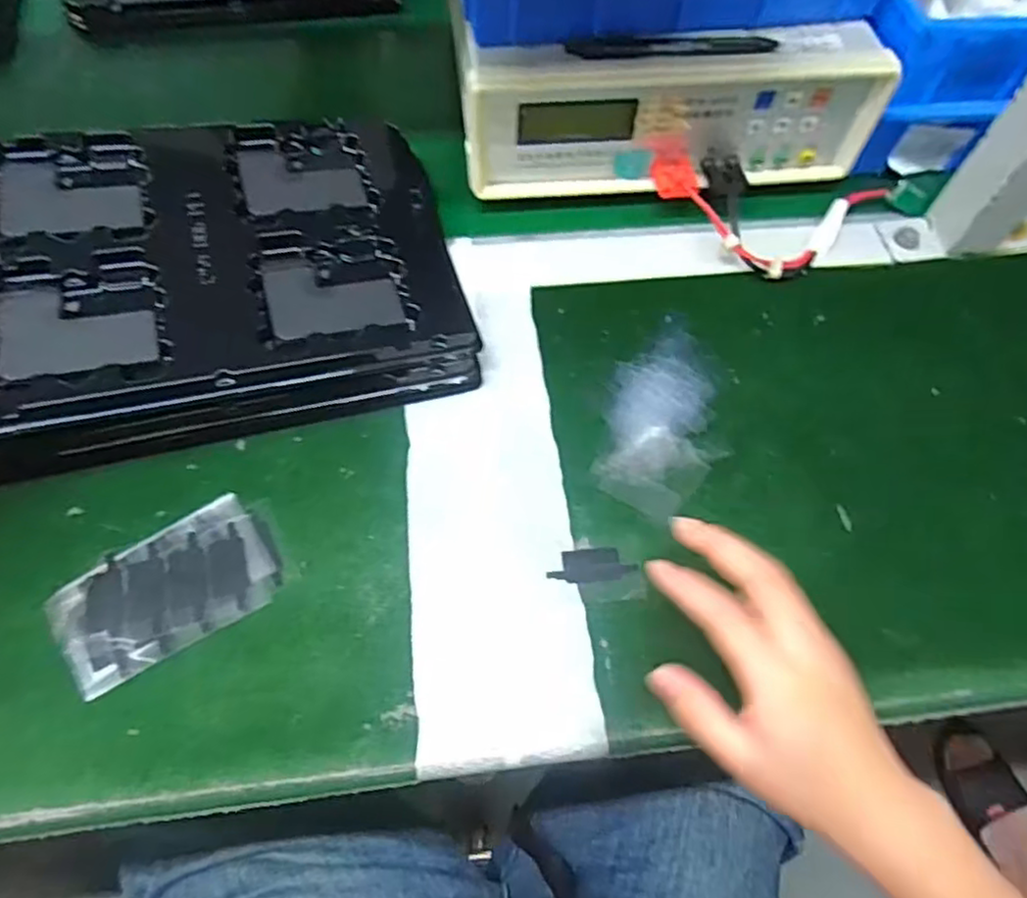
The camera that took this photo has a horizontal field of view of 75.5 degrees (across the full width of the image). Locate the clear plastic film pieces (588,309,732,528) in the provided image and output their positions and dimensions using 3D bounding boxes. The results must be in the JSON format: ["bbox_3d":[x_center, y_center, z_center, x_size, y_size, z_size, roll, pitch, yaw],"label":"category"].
[{"bbox_3d":[0.096,-0.024,0.421,0.070,0.004,0.142,14,62,6],"label":"clear plastic film pieces"}]

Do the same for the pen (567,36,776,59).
[{"bbox_3d":[0.103,-0.262,0.431,0.142,0.011,0.014,-3,62,-5],"label":"pen"}]

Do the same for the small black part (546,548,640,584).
[{"bbox_3d":[0.044,0.064,0.369,0.049,0.004,0.018,-3,62,-3],"label":"small black part"}]

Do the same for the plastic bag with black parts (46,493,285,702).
[{"bbox_3d":[-0.183,0.074,0.355,0.113,0.006,0.067,-29,66,-16],"label":"plastic bag with black parts"}]

